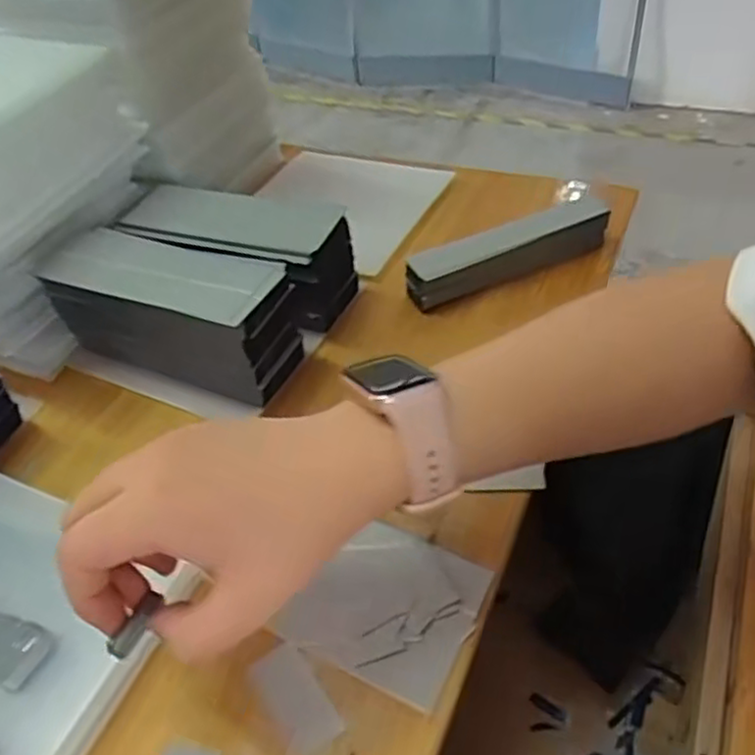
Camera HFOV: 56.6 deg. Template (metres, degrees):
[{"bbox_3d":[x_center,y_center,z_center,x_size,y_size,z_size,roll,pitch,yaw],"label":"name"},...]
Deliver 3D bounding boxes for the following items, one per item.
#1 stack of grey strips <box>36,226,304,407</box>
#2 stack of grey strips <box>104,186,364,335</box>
[{"bbox_3d":[-0.130,-0.045,0.469,0.159,0.082,0.073,16,50,21],"label":"stack of grey strips"},{"bbox_3d":[-0.102,-0.084,0.508,0.163,0.074,0.072,12,49,18],"label":"stack of grey strips"}]

